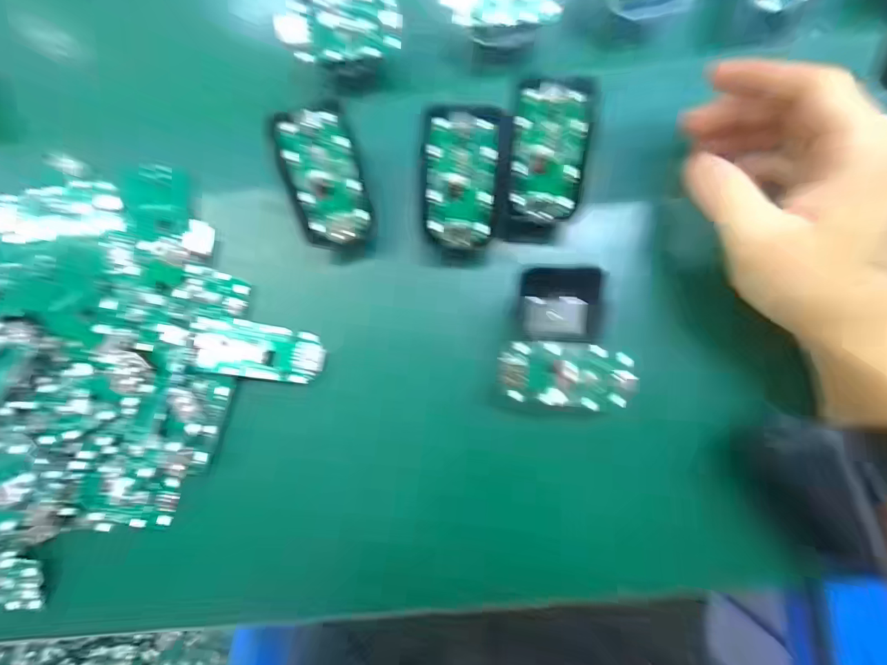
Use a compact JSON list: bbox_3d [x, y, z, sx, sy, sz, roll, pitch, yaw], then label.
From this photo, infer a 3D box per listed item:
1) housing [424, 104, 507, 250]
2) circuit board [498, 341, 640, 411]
[{"bbox_3d":[0.010,-0.081,0.224,0.041,0.008,0.069,5,108,1],"label":"housing"},{"bbox_3d":[0.061,0.022,0.211,0.065,0.010,0.031,6,83,4],"label":"circuit board"}]

